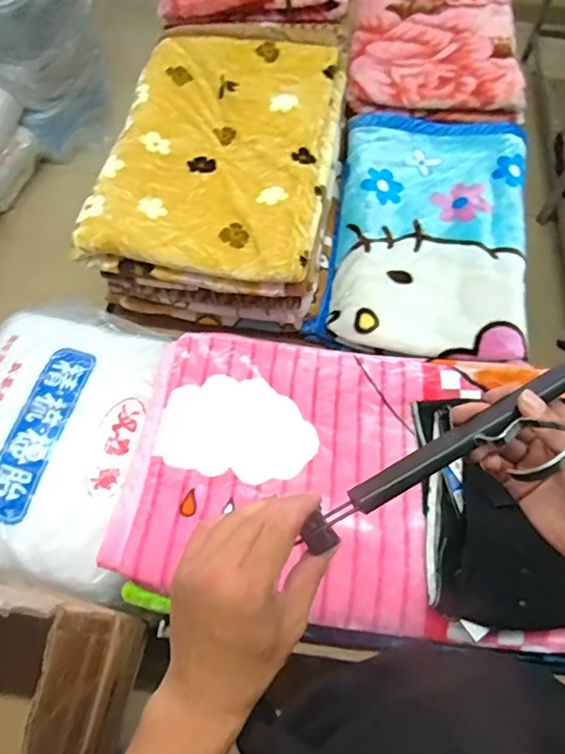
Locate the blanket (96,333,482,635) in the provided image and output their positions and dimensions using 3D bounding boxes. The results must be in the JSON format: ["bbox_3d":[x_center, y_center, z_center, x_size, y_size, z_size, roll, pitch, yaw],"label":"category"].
[{"bbox_3d":[0.018,0.152,1.027,0.569,0.075,0.539,9,63,5],"label":"blanket"}]

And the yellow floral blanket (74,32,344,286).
[{"bbox_3d":[-0.128,-0.516,1.214,0.473,0.065,0.689,7,63,3],"label":"yellow floral blanket"}]

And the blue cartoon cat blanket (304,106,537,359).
[{"bbox_3d":[0.358,-0.365,1.341,0.465,0.069,0.744,11,63,5],"label":"blue cartoon cat blanket"}]

